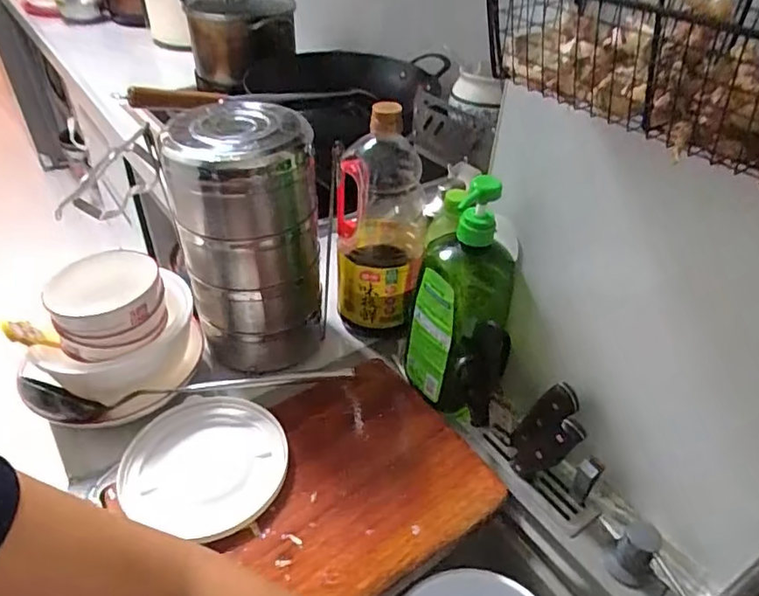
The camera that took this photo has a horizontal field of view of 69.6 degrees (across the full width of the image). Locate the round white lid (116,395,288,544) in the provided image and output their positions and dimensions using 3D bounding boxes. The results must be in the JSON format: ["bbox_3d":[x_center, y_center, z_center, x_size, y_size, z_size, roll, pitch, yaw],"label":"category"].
[{"bbox_3d":[-0.181,0.169,0.568,0.159,0.013,0.148,1,39,-1],"label":"round white lid"}]

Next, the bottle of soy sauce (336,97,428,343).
[{"bbox_3d":[0.001,-0.092,0.669,0.102,0.283,0.110,-1,39,-4],"label":"bottle of soy sauce"}]

